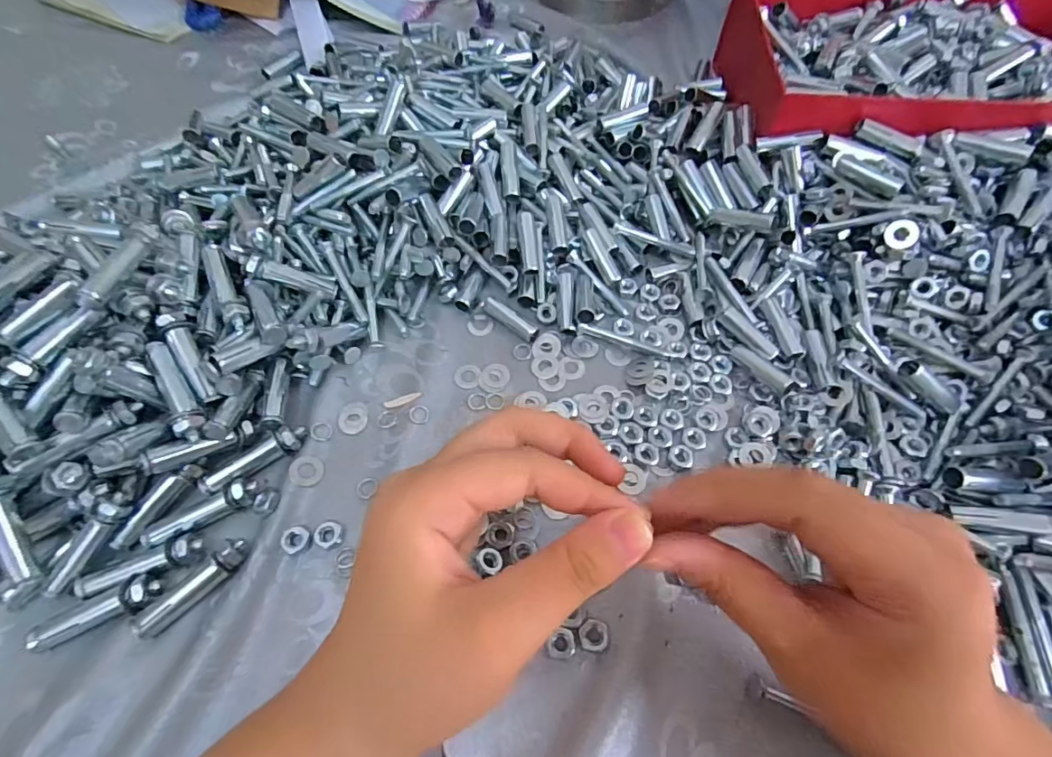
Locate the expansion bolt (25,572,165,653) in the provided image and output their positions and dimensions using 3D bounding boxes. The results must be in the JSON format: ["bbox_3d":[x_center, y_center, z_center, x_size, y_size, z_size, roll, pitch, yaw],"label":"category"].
[{"bbox_3d":[-0.198,0.107,0.232,0.057,0.010,0.016,-24,64,-11],"label":"expansion bolt"}]

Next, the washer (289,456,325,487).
[{"bbox_3d":[-0.117,0.049,0.270,0.018,0.004,0.017,-1,61,1],"label":"washer"}]

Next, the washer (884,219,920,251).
[{"bbox_3d":[0.224,-0.085,0.302,0.017,0.004,0.018,1,98,22],"label":"washer"}]

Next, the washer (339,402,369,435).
[{"bbox_3d":[-0.099,0.022,0.290,0.016,0.004,0.020,-4,61,-1],"label":"washer"}]

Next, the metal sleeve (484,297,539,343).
[{"bbox_3d":[-0.010,-0.037,0.318,0.039,0.008,0.010,37,68,19],"label":"metal sleeve"}]

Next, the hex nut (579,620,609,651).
[{"bbox_3d":[0.031,0.118,0.233,0.013,0.004,0.012,2,61,3],"label":"hex nut"}]

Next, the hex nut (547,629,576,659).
[{"bbox_3d":[0.016,0.121,0.231,0.012,0.004,0.012,-2,61,0],"label":"hex nut"}]

